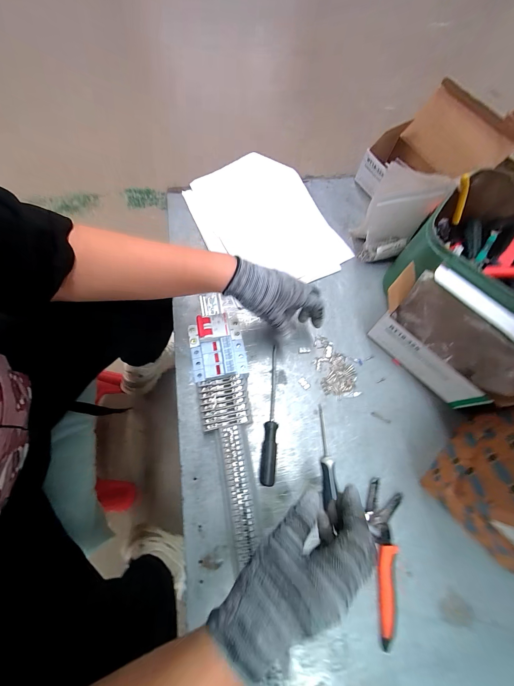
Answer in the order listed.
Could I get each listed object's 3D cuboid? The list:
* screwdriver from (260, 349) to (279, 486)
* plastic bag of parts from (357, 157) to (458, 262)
[{"bbox_3d":[0.022,0.099,0.378,0.021,0.021,0.197,5,69,0],"label":"screwdriver"},{"bbox_3d":[0.230,-0.206,0.433,0.095,0.152,0.065,33,72,10],"label":"plastic bag of parts"}]

